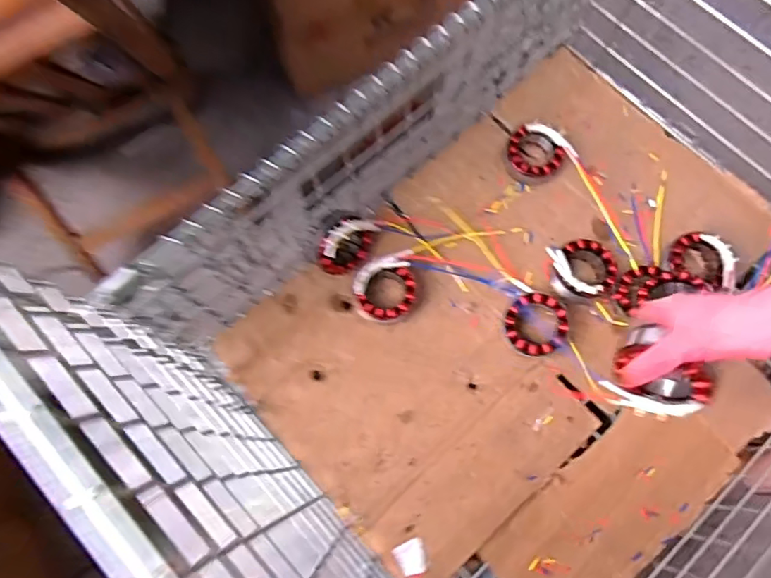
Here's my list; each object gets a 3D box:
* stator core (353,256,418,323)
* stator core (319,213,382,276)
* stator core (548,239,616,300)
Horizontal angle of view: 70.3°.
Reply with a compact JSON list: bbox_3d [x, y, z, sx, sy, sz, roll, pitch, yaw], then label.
[{"bbox_3d":[0.001,0.004,0.761,0.085,0.044,0.079,-1,73,2],"label":"stator core"},{"bbox_3d":[-0.048,-0.063,0.742,0.026,0.076,0.072,34,117,36],"label":"stator core"},{"bbox_3d":[0.272,-0.026,0.757,0.087,0.052,0.082,-12,73,-1],"label":"stator core"}]

